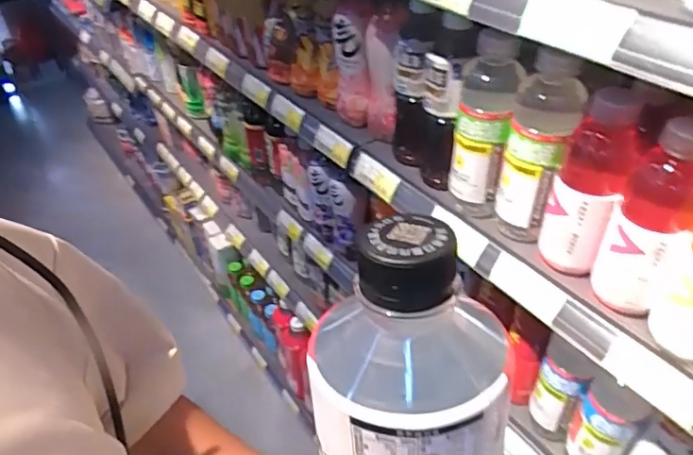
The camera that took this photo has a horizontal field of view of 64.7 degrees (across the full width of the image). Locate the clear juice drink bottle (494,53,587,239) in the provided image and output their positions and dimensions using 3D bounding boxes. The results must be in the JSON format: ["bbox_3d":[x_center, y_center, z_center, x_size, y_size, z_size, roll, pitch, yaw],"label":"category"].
[{"bbox_3d":[0.199,-0.078,0.576,0.071,0.203,0.061,12,43,20],"label":"clear juice drink bottle"}]

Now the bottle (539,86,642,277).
[{"bbox_3d":[0.233,-0.033,0.534,0.068,0.184,0.058,15,44,23],"label":"bottle"}]

